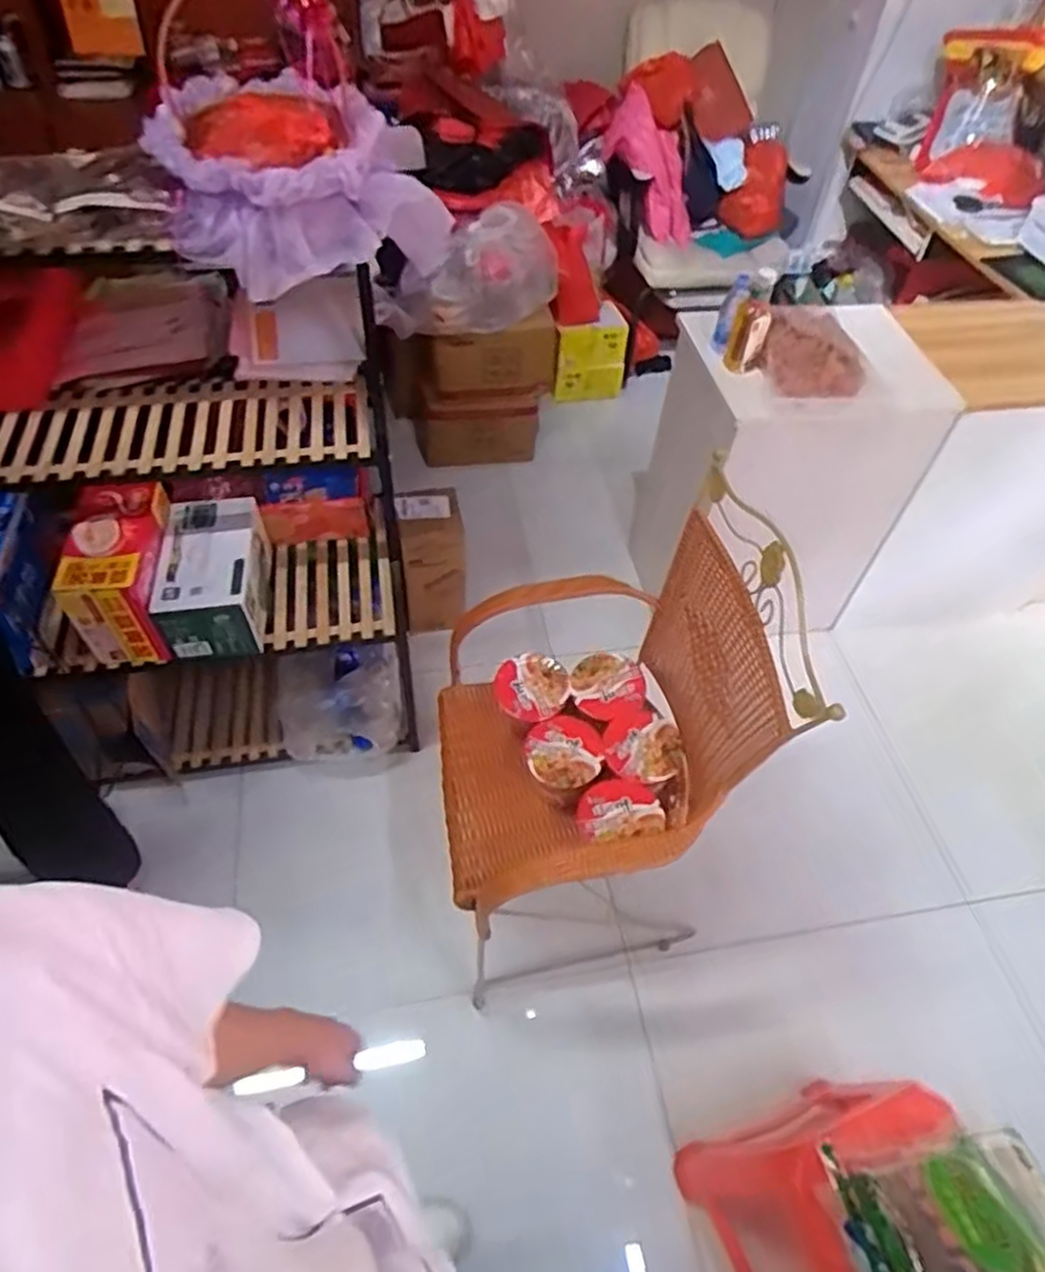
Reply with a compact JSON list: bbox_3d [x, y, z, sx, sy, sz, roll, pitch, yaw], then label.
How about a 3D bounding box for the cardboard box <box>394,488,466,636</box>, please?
[{"bbox_3d":[-0.229,-0.180,1.914,0.154,0.341,0.164,-7,53,-9],"label":"cardboard box"}]

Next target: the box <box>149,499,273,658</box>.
[{"bbox_3d":[-0.577,-0.102,1.444,0.182,0.164,0.282,-3,53,-7],"label":"box"}]

